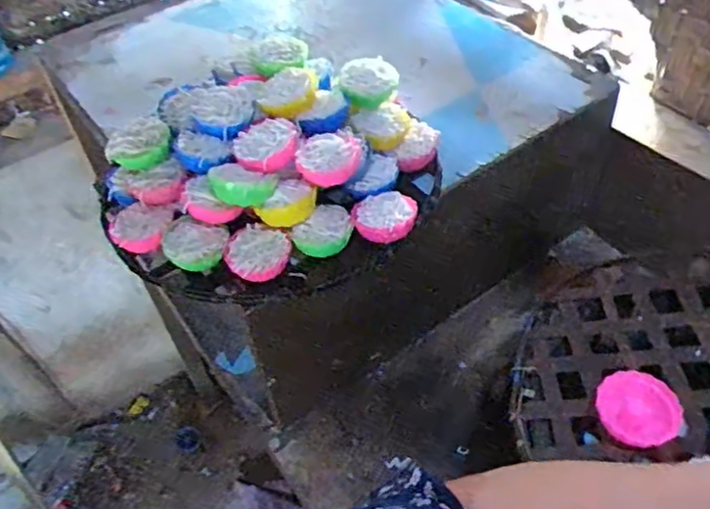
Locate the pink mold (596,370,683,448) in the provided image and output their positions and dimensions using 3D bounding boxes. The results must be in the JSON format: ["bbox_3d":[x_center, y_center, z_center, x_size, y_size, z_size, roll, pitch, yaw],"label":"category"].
[{"bbox_3d":[0.225,0.128,0.507,0.060,0.029,0.065,23,54,23],"label":"pink mold"}]

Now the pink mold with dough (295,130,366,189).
[{"bbox_3d":[-0.023,-0.091,0.594,0.063,0.033,0.055,-5,48,0],"label":"pink mold with dough"}]

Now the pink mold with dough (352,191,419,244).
[{"bbox_3d":[0.031,-0.035,0.605,0.057,0.035,0.060,16,52,18],"label":"pink mold with dough"}]

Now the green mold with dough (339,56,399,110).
[{"bbox_3d":[0.016,-0.184,0.669,0.058,0.026,0.065,3,49,8],"label":"green mold with dough"}]

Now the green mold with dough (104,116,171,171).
[{"bbox_3d":[-0.208,-0.110,0.618,0.062,0.031,0.049,13,51,16],"label":"green mold with dough"}]

